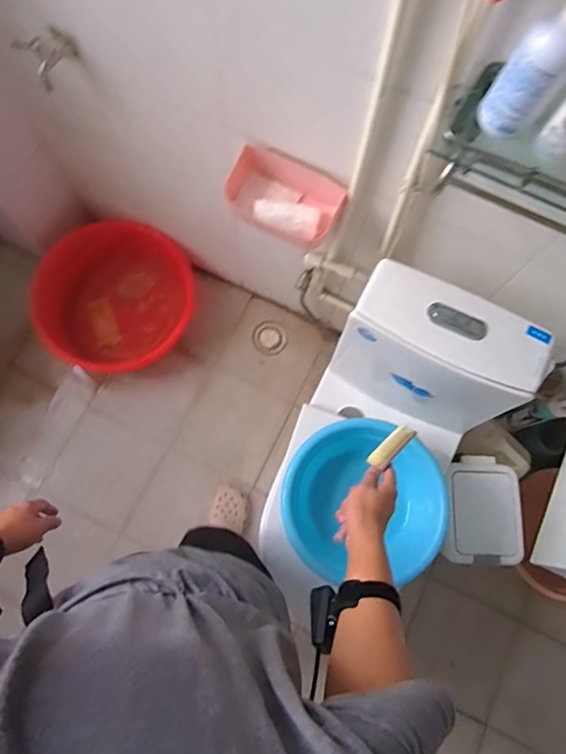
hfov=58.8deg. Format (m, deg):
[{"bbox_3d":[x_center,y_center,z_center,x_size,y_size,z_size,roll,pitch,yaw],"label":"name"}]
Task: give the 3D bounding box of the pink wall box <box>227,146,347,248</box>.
[{"bbox_3d":[0.008,-0.380,1.067,0.236,0.113,0.139,24,76,4],"label":"pink wall box"}]

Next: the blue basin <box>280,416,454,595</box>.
[{"bbox_3d":[0.177,0.269,1.114,0.354,0.126,0.330,0,76,-2],"label":"blue basin"}]

